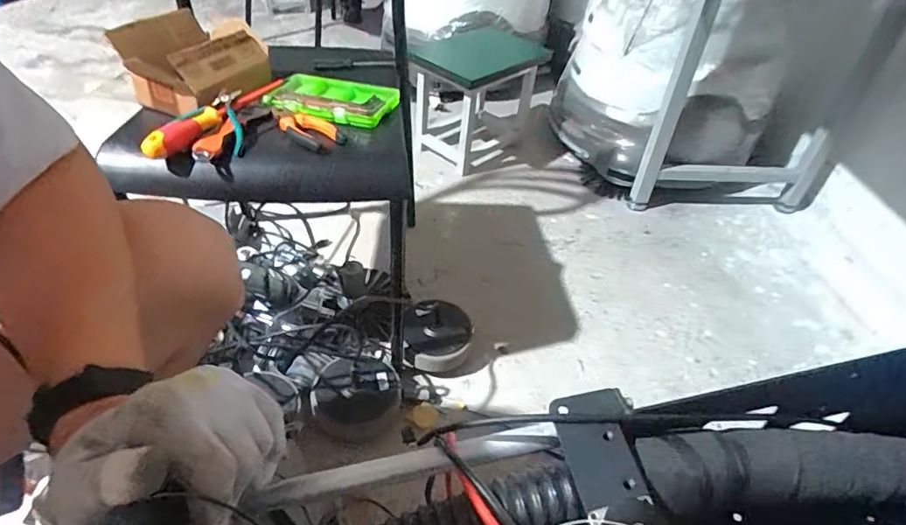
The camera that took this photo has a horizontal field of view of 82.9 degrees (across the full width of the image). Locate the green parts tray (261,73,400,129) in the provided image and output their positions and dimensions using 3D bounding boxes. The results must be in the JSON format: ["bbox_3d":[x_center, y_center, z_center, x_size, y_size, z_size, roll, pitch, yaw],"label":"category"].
[{"bbox_3d":[-0.178,-0.247,0.774,0.176,0.026,0.114,17,44,11],"label":"green parts tray"}]

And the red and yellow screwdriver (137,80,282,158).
[{"bbox_3d":[-0.321,-0.199,0.698,0.036,0.034,0.219,19,45,13],"label":"red and yellow screwdriver"}]

